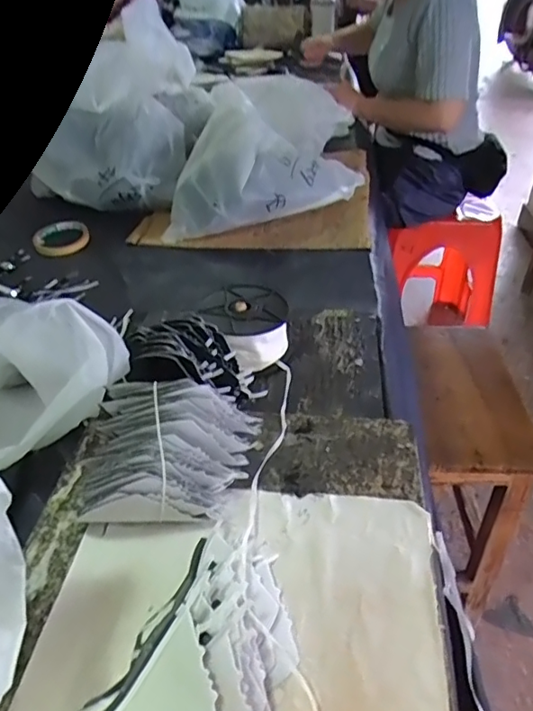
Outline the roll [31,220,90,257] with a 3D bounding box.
[{"bbox_3d":[-0.324,-0.187,0.863,0.085,0.014,0.093,-7,40,-8],"label":"roll"}]

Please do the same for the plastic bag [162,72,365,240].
[{"bbox_3d":[0.016,-0.350,0.945,0.263,0.159,0.425,7,40,9],"label":"plastic bag"}]

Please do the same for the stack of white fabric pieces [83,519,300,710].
[{"bbox_3d":[-0.037,0.176,0.318,0.095,0.051,0.197,16,41,21],"label":"stack of white fabric pieces"}]

